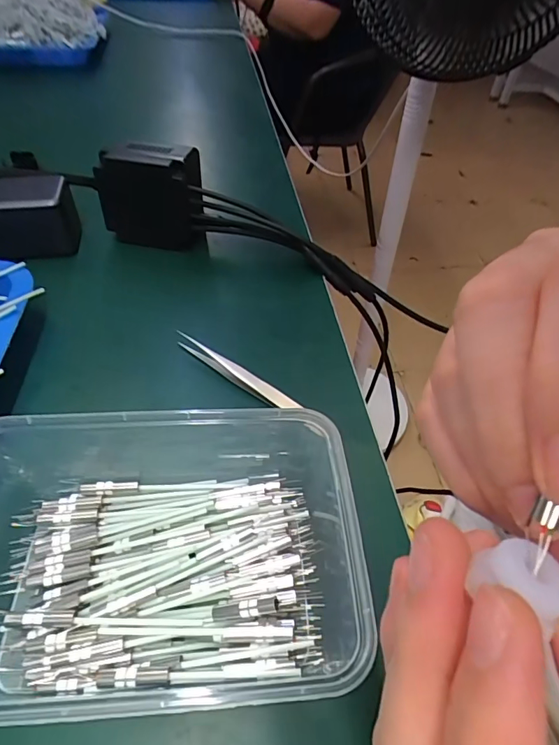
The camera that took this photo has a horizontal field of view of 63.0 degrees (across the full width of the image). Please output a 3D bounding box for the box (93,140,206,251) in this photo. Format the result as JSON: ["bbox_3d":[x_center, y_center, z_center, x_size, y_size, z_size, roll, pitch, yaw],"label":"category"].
[{"bbox_3d":[-0.109,-0.151,0.399,0.090,0.085,0.043,2,47,-3],"label":"box"}]

